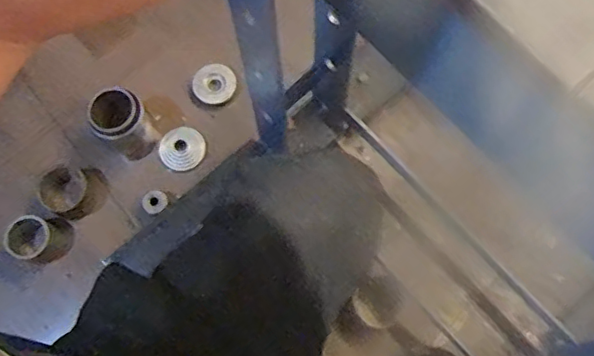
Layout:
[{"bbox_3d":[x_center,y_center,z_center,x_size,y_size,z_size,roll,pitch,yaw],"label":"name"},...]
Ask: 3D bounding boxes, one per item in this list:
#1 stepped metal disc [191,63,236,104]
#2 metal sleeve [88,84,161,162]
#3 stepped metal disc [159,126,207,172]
[{"bbox_3d":[-0.140,-0.160,1.012,0.070,0.016,0.069,0,73,1],"label":"stepped metal disc"},{"bbox_3d":[-0.278,-0.087,0.938,0.077,0.121,0.082,0,73,1],"label":"metal sleeve"},{"bbox_3d":[-0.192,-0.049,0.987,0.077,0.012,0.073,0,73,1],"label":"stepped metal disc"}]

